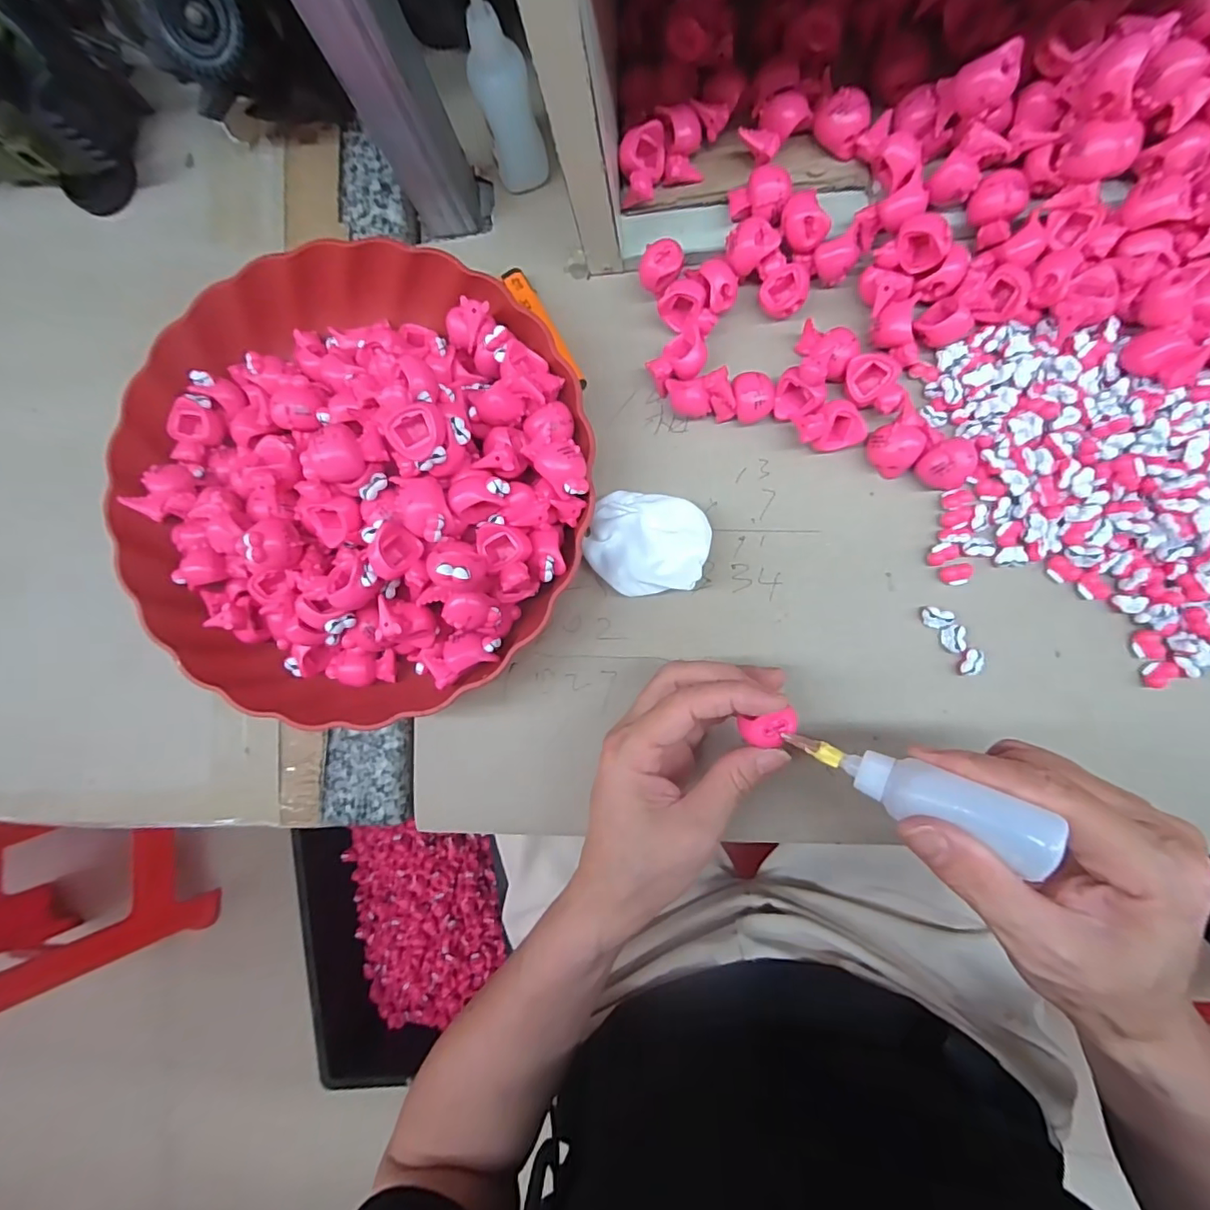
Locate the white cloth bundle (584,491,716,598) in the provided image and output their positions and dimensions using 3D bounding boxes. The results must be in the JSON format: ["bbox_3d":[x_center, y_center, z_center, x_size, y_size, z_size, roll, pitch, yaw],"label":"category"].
[{"bbox_3d":[0.022,-0.032,0.297,0.064,0.026,0.053,15,90,8],"label":"white cloth bundle"}]

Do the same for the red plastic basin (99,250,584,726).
[{"bbox_3d":[-0.131,-0.065,0.287,0.236,0.088,0.240,0,87,8],"label":"red plastic basin"}]

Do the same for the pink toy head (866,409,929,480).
[{"bbox_3d":[0.149,-0.082,0.283,0.025,0.017,0.025,0,87,8],"label":"pink toy head"}]

